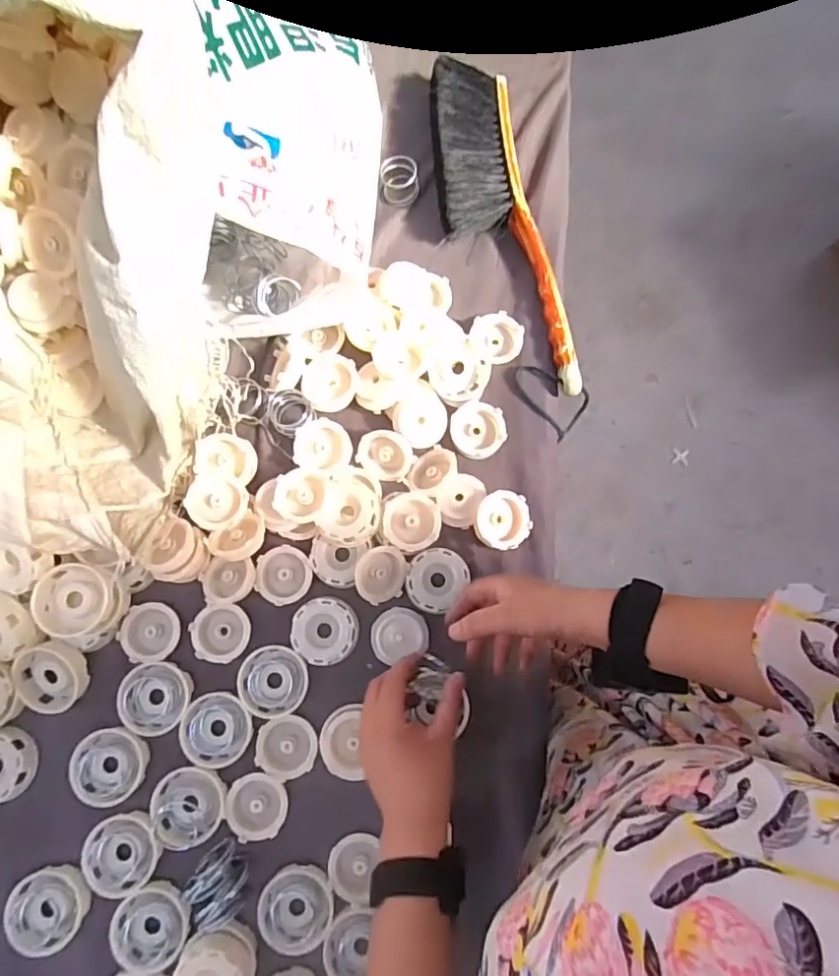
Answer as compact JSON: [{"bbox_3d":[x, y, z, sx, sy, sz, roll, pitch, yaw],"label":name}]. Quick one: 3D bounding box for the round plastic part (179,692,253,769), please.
[{"bbox_3d":[-0.181,0.218,0.493,0.061,0.014,0.061,0,74,-2],"label":"round plastic part"}]

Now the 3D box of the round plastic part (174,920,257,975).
[{"bbox_3d":[-0.165,0.393,0.446,0.058,0.025,0.069,6,74,0],"label":"round plastic part"}]

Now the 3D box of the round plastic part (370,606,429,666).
[{"bbox_3d":[-0.019,0.134,0.509,0.051,0.016,0.046,-16,75,-6],"label":"round plastic part"}]

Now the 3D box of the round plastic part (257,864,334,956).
[{"bbox_3d":[-0.104,0.357,0.468,0.061,0.017,0.061,0,74,-2],"label":"round plastic part"}]

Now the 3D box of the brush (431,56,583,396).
[{"bbox_3d":[0.078,-0.263,0.556,0.089,0.068,0.372,-13,75,-5],"label":"brush"}]

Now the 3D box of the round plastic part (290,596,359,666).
[{"bbox_3d":[-0.088,0.131,0.505,0.058,0.012,0.060,0,74,-2],"label":"round plastic part"}]

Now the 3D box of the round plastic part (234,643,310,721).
[{"bbox_3d":[-0.133,0.177,0.501,0.061,0.016,0.061,0,74,-2],"label":"round plastic part"}]

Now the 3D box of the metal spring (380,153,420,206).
[{"bbox_3d":[-0.020,-0.327,0.582,0.039,0.028,0.036,3,74,-1],"label":"metal spring"}]

